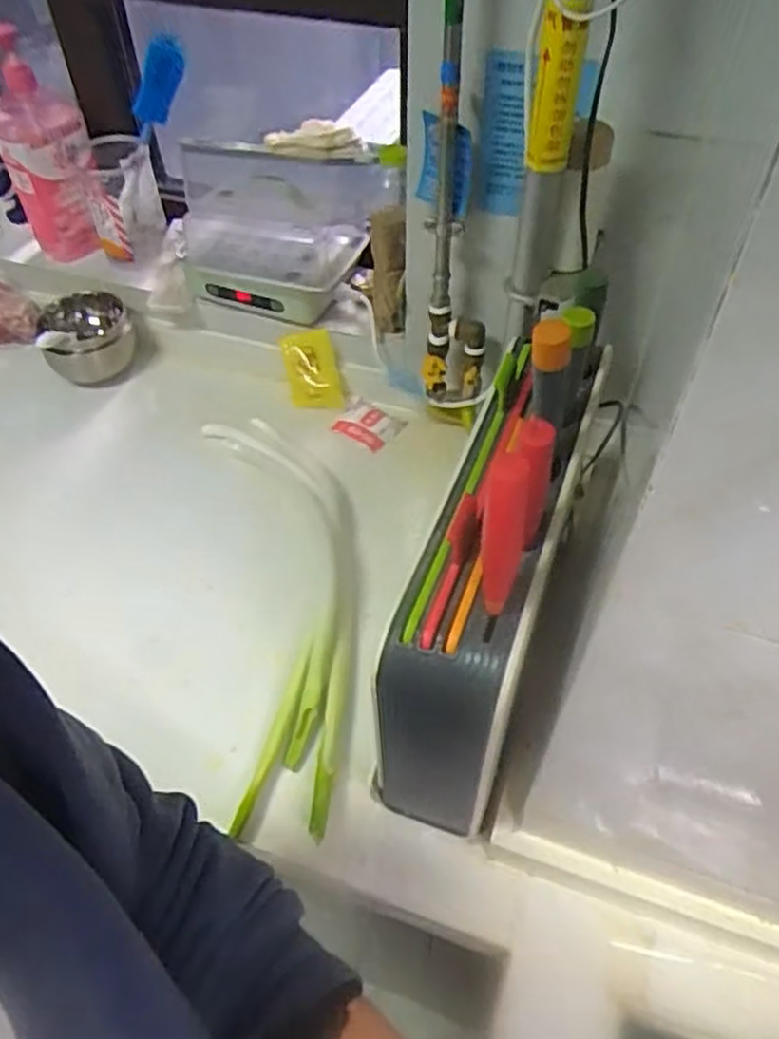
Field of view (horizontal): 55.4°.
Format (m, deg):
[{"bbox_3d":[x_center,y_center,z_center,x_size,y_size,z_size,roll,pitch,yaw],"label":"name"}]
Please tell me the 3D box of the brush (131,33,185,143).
[{"bbox_3d":[-0.288,-0.538,0.920,0.048,0.169,0.024,50,59,-11],"label":"brush"}]

